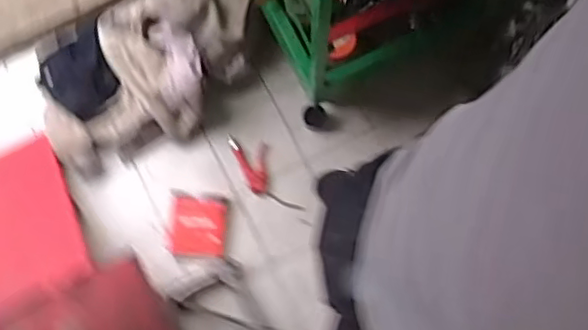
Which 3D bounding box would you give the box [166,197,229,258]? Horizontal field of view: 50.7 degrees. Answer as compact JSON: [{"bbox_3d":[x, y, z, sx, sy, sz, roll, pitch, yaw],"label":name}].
[{"bbox_3d":[-0.236,0.153,1.546,0.130,0.027,0.137,5,80,1],"label":"box"}]

